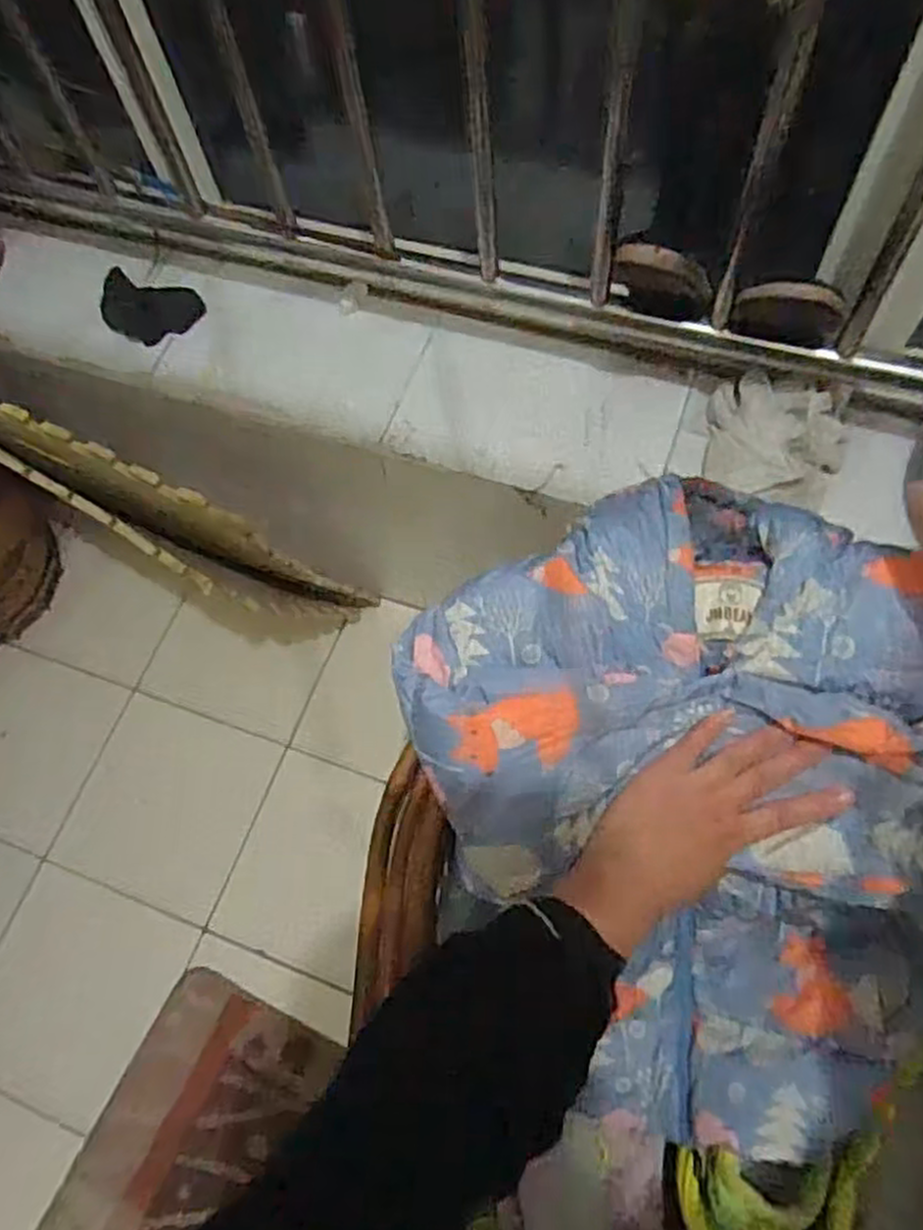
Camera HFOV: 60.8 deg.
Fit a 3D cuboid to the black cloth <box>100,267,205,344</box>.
[{"bbox_3d":[-0.402,-0.396,1.024,0.121,0.019,0.099,4,67,-14],"label":"black cloth"}]

